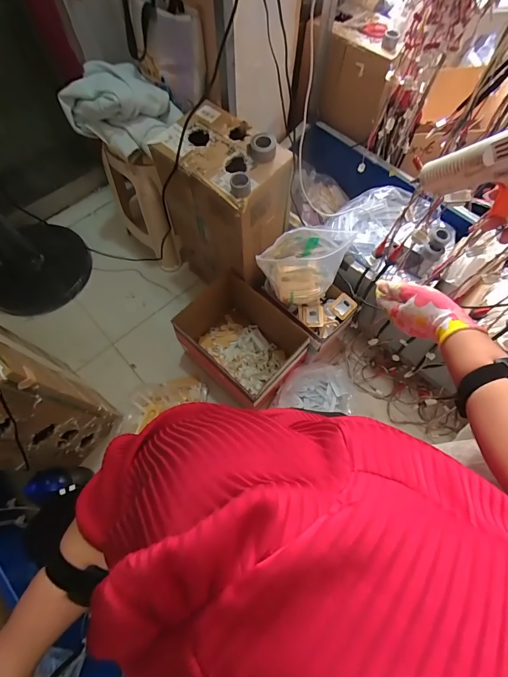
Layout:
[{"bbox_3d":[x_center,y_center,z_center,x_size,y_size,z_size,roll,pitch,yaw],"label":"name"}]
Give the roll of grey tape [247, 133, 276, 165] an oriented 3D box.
[{"bbox_3d":[0.019,-0.458,0.778,0.069,0.038,0.057,0,68,-1],"label":"roll of grey tape"}]

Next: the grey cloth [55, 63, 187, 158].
[{"bbox_3d":[-0.378,-0.653,0.894,0.285,0.130,0.190,33,71,12],"label":"grey cloth"}]

